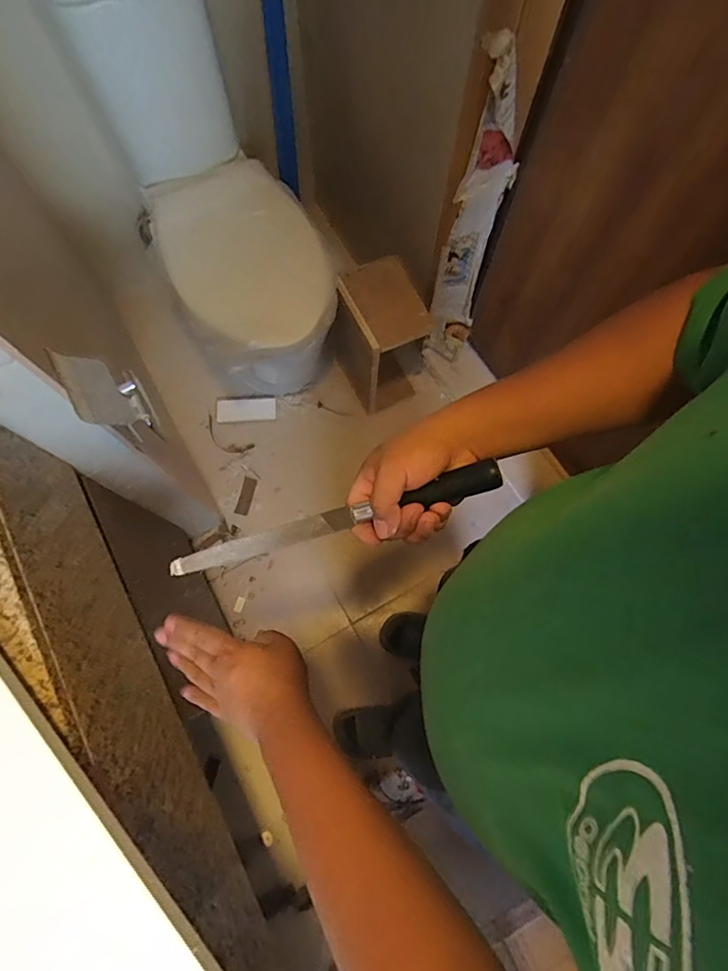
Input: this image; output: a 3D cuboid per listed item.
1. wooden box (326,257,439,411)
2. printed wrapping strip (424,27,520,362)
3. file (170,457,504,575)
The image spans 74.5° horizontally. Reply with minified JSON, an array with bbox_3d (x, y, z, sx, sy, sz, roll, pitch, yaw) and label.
[{"bbox_3d":[0.040,-0.385,1.323,0.197,0.399,0.226,-27,75,-8],"label":"wooden box"},{"bbox_3d":[0.247,-0.571,1.124,0.122,0.804,0.072,10,73,2],"label":"printed wrapping strip"},{"bbox_3d":[-0.042,0.036,0.432,0.328,0.019,0.021,-17,72,19],"label":"file"}]

